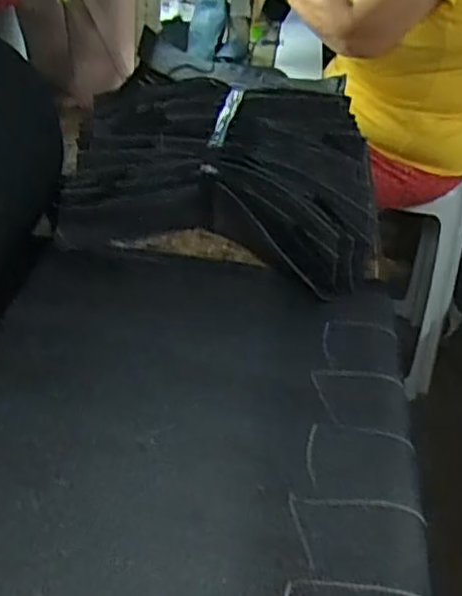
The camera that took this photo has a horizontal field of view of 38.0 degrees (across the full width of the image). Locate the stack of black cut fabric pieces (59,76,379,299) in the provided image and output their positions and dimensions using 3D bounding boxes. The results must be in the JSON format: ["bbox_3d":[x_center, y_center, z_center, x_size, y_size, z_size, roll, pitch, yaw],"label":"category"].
[{"bbox_3d":[0.003,-0.162,0.840,0.356,0.132,0.313,12,37,10],"label":"stack of black cut fabric pieces"}]

